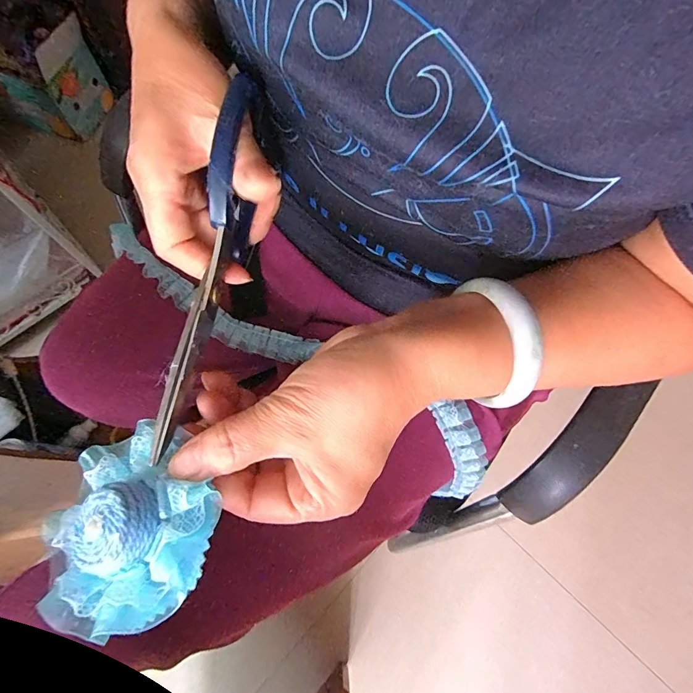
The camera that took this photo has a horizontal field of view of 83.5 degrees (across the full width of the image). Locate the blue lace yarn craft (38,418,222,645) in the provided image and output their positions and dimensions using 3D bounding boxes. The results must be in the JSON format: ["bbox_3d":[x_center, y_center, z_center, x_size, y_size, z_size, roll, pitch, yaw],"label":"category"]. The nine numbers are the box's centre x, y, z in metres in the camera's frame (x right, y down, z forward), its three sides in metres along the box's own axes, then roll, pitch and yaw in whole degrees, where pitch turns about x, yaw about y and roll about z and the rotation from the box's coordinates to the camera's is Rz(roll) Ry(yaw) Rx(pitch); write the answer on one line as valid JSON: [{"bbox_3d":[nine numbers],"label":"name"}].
[{"bbox_3d":[-0.085,0.071,0.155,0.063,0.021,0.076,7,69,2],"label":"blue lace yarn craft"}]

